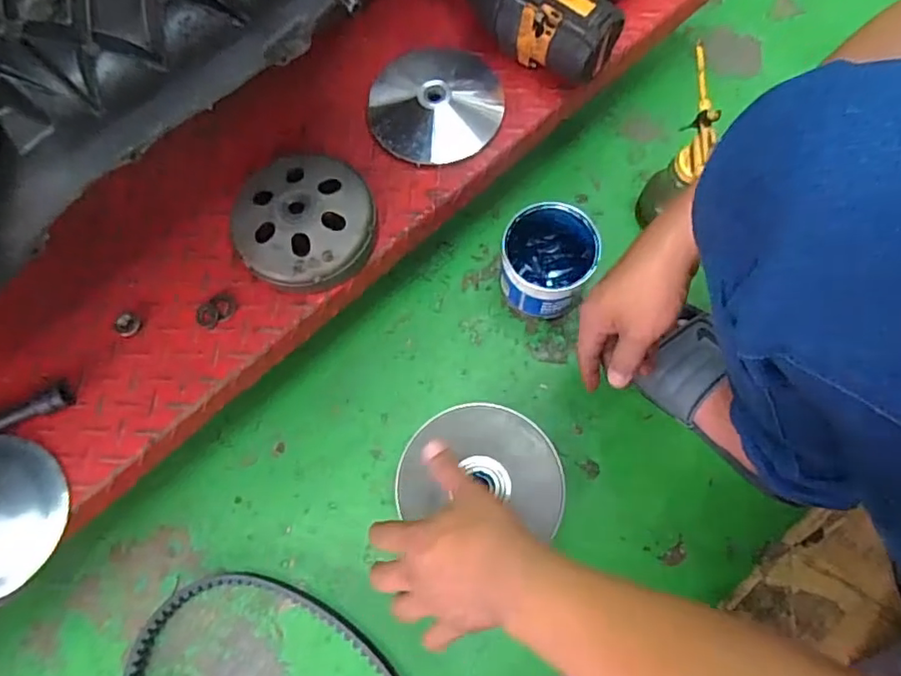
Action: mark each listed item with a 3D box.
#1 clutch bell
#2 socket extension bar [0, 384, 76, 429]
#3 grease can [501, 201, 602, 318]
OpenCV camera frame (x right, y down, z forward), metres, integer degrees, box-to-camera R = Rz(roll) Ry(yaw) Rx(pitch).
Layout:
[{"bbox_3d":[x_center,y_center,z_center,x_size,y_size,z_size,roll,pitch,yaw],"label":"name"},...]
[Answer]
[{"bbox_3d":[-0.137,-0.109,0.547,0.128,0.047,0.130,0,73,1],"label":"clutch bell"},{"bbox_3d":[-0.393,0.077,0.514,0.122,0.020,0.019,-27,74,-6],"label":"socket extension bar"},{"bbox_3d":[0.109,-0.085,0.658,0.097,0.093,0.106,0,73,1],"label":"grease can"}]

